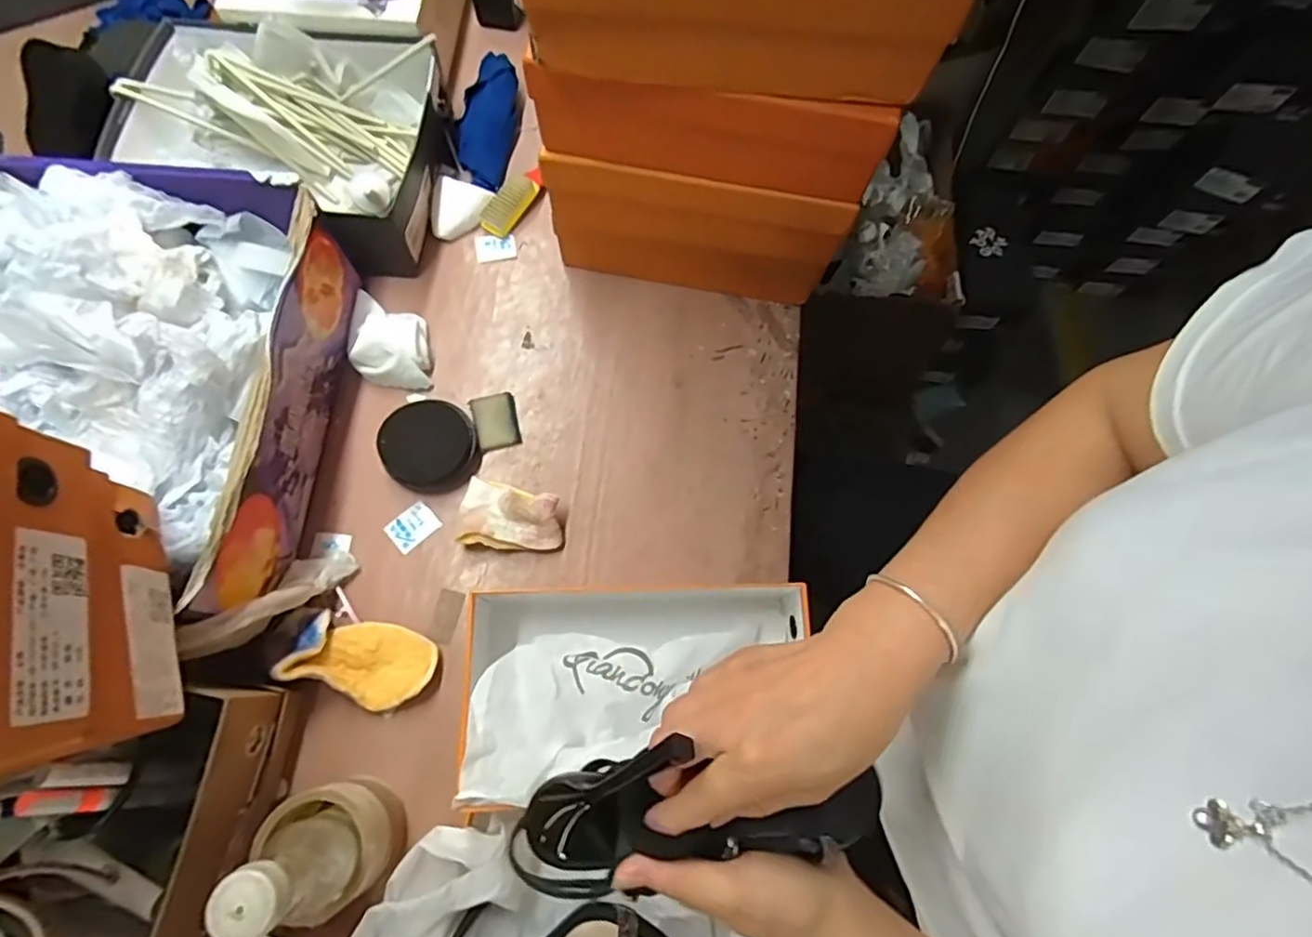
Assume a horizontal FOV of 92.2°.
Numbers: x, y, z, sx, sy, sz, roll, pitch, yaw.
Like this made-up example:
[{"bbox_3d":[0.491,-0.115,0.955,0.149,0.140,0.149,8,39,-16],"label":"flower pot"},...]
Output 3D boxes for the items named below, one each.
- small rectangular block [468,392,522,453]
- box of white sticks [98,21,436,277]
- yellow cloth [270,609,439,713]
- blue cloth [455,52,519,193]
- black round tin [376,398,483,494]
[{"bbox_3d":[-0.169,-0.050,0.668,0.045,0.011,0.061,-17,73,-8],"label":"small rectangular block"},{"bbox_3d":[-0.411,-0.358,0.697,0.329,0.108,0.250,7,71,0],"label":"box of white sticks"},{"bbox_3d":[-0.261,0.172,0.567,0.115,0.045,0.069,20,72,4],"label":"yellow cloth"},{"bbox_3d":[-0.202,-0.416,0.759,0.068,0.025,0.163,7,88,0],"label":"blue cloth"},{"bbox_3d":[-0.229,-0.025,0.638,0.089,0.031,0.088,1,72,-2],"label":"black round tin"}]

